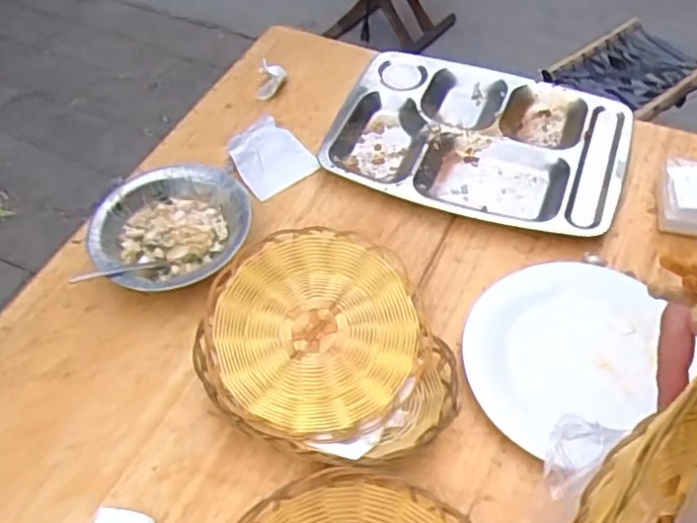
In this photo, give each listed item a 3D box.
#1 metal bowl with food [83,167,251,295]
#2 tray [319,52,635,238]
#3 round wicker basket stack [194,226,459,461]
[{"bbox_3d":[-0.197,-0.034,0.745,0.177,0.047,0.175,-3,48,3],"label":"metal bowl with food"},{"bbox_3d":[0.156,-0.161,0.820,0.354,0.021,0.257,19,55,15],"label":"tray"},{"bbox_3d":[-0.023,0.077,0.626,0.224,0.079,0.204,0,53,0],"label":"round wicker basket stack"}]

